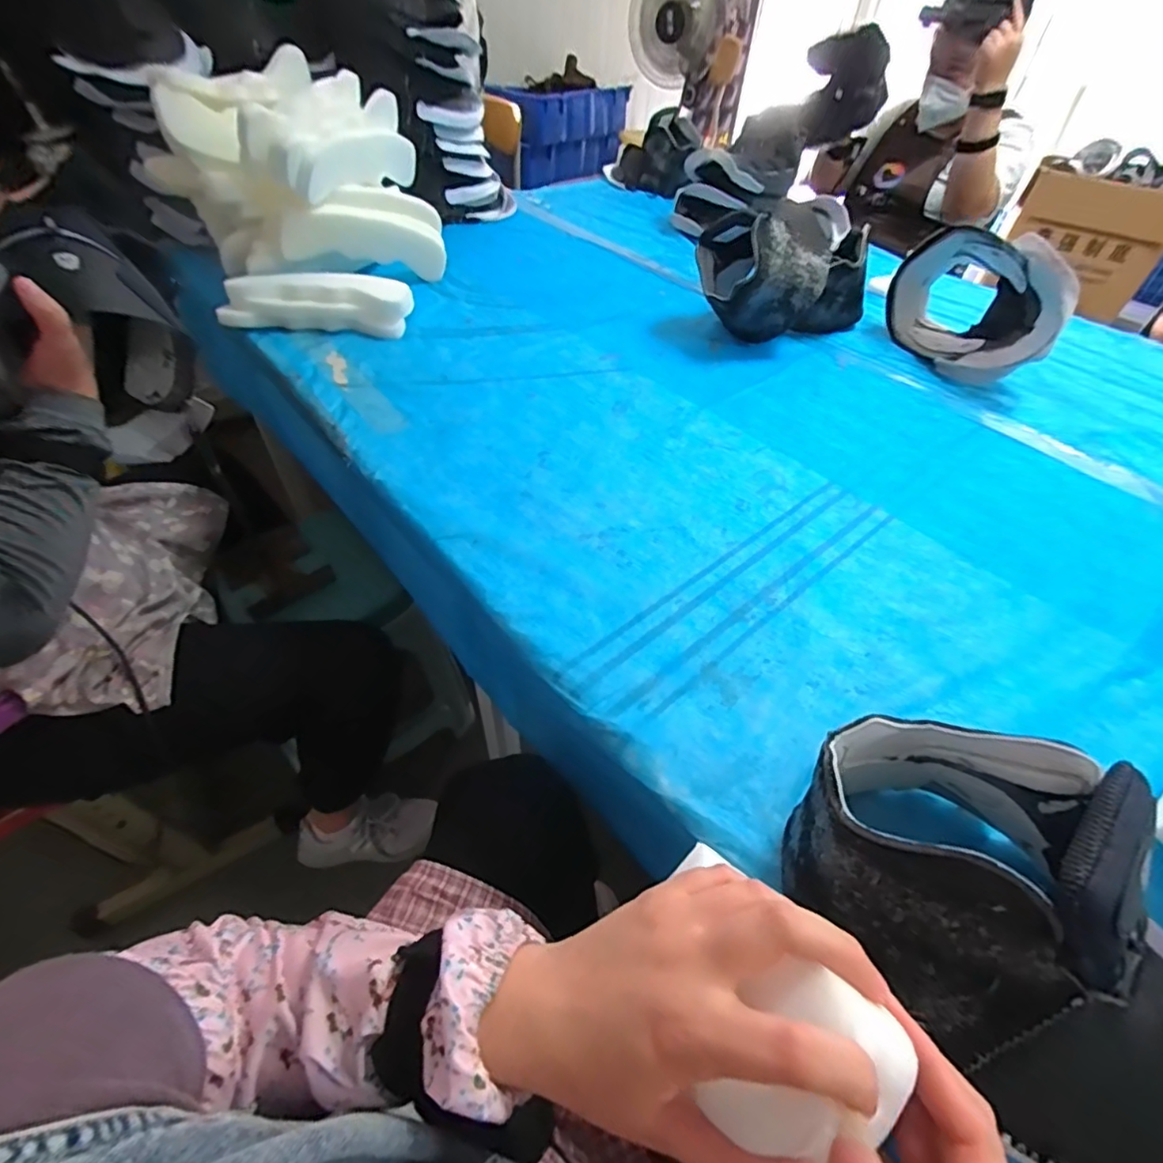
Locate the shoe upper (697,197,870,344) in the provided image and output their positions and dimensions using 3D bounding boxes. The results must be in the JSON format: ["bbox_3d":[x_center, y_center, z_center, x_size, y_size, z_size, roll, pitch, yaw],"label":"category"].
[{"bbox_3d":[0.309,-0.470,0.865,0.257,0.158,0.170,-23,54,-23],"label":"shoe upper"}]

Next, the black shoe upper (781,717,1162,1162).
[{"bbox_3d":[0.254,0.186,0.288,0.272,0.157,0.144,34,54,23],"label":"black shoe upper"}]

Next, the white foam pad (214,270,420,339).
[{"bbox_3d":[-0.418,-0.446,0.896,0.288,0.062,0.124,11,48,5],"label":"white foam pad"}]

